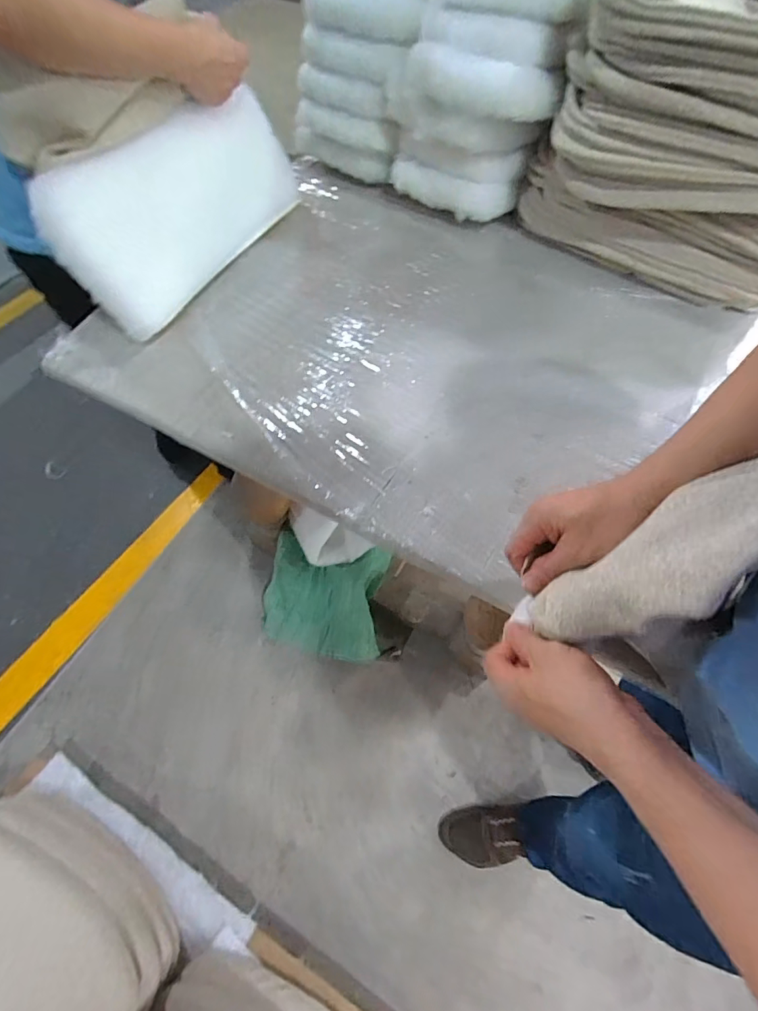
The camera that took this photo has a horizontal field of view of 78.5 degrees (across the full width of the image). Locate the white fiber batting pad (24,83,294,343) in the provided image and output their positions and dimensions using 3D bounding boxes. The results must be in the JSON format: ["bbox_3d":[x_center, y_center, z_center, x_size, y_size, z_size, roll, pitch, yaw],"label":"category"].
[{"bbox_3d":[-0.308,-0.504,0.764,0.068,0.213,0.490,10,57,33],"label":"white fiber batting pad"}]

